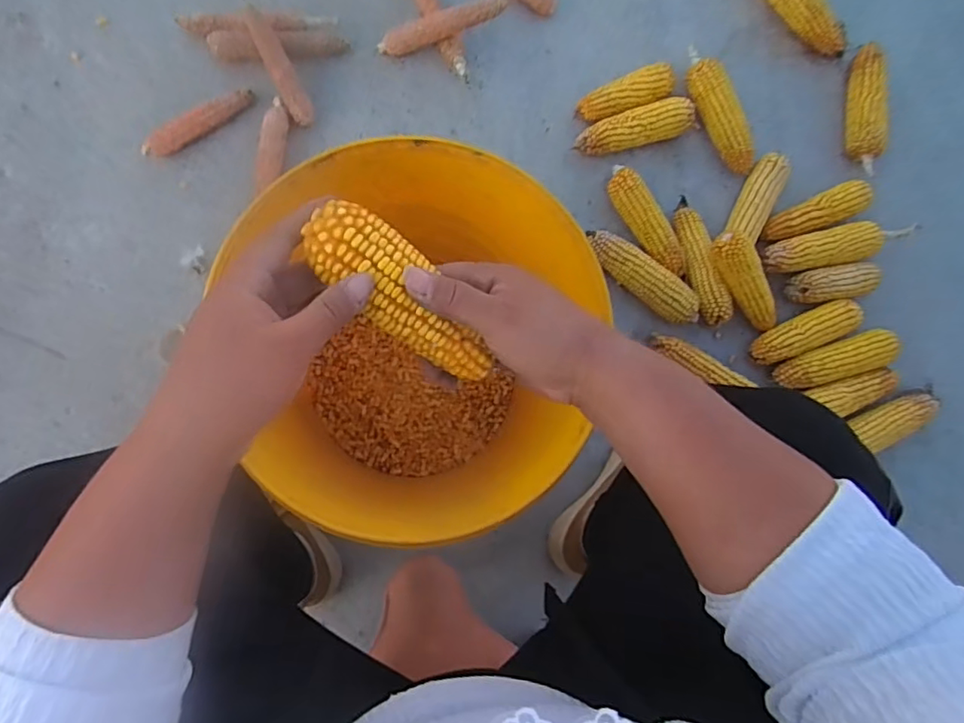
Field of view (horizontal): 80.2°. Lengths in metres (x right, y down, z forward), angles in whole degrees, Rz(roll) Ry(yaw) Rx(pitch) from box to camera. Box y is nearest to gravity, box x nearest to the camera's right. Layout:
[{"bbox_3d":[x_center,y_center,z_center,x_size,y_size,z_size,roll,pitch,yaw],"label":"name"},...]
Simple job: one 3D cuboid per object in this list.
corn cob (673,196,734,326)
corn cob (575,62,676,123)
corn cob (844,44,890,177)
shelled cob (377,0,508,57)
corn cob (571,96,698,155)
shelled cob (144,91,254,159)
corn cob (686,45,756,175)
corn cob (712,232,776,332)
[{"bbox_3d":[0.293,-0.135,0.775,0.042,0.043,0.175,-19,88,-9],"label":"corn cob"},{"bbox_3d":[0.199,-0.371,0.799,0.138,0.039,0.048,-21,88,-9],"label":"corn cob"},{"bbox_3d":[0.565,-0.373,0.842,0.044,0.048,0.208,7,84,-7],"label":"corn cob"},{"bbox_3d":[-0.055,-0.452,0.768,0.176,0.021,0.032,-14,85,11],"label":"shelled cob"},{"bbox_3d":[0.210,-0.320,0.789,0.161,0.040,0.051,-20,88,-9],"label":"corn cob"},{"bbox_3d":[-0.362,-0.305,0.734,0.151,0.025,0.025,-35,90,-9],"label":"shelled cob"},{"bbox_3d":[0.333,-0.354,0.811,0.047,0.045,0.188,-23,88,-9],"label":"corn cob"},{"bbox_3d":[0.352,-0.104,0.758,0.048,0.042,0.142,-39,112,-8],"label":"corn cob"}]

